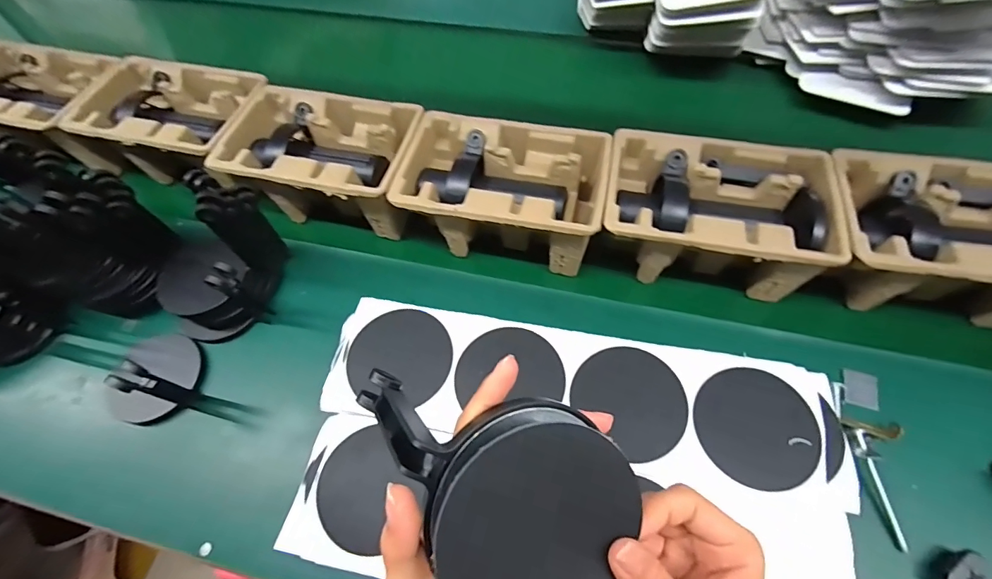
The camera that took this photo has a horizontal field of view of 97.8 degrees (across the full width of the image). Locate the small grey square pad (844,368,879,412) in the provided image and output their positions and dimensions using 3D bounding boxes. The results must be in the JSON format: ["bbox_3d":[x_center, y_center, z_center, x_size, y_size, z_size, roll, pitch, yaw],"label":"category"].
[{"bbox_3d":[0.369,0.100,0.438,0.028,0.008,0.042,14,49,27],"label":"small grey square pad"}]

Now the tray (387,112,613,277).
[{"bbox_3d":[0.005,-0.119,0.515,0.225,0.105,0.144,13,63,2],"label":"tray"}]

